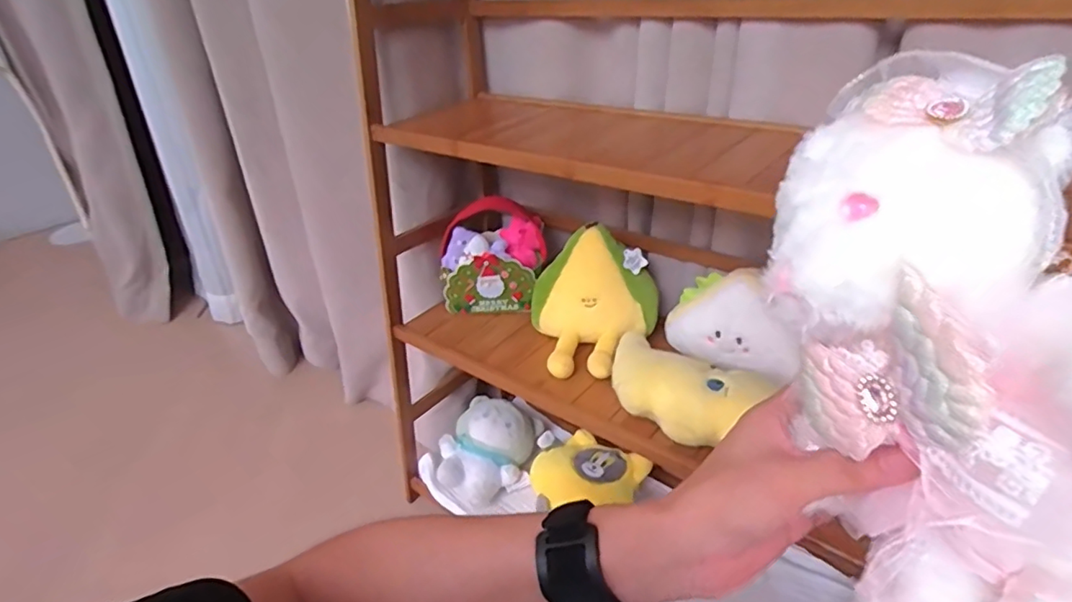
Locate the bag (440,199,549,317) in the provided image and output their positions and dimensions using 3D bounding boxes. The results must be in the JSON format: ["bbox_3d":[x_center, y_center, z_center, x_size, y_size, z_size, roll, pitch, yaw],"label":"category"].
[{"bbox_3d":[-0.073,-0.083,1.001,0.178,0.165,0.124,-1,31,3],"label":"bag"}]

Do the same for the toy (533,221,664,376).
[{"bbox_3d":[0.086,-0.005,0.847,0.192,0.167,0.152,0,31,5],"label":"toy"}]

